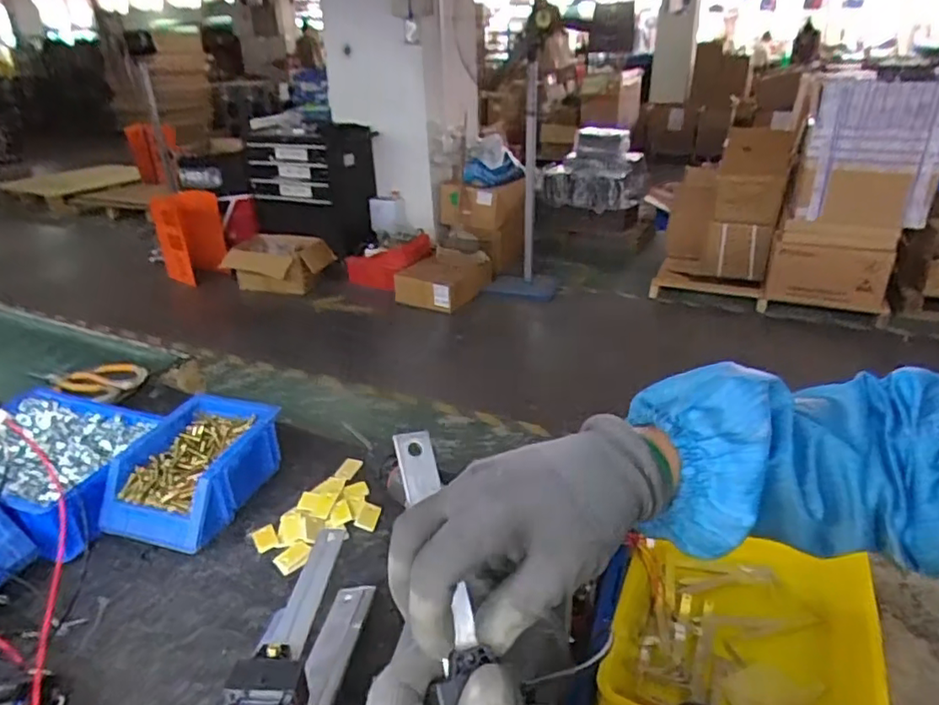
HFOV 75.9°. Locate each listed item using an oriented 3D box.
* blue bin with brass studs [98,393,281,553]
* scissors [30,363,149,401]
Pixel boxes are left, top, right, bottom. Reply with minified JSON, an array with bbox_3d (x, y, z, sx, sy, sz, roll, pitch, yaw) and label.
[{"bbox_3d":[-0.264,0.111,0.583,0.121,0.062,0.154,7,28,17],"label":"blue bin with brass studs"},{"bbox_3d":[-0.502,0.032,0.796,0.158,0.010,0.080,7,29,17],"label":"scissors"}]

